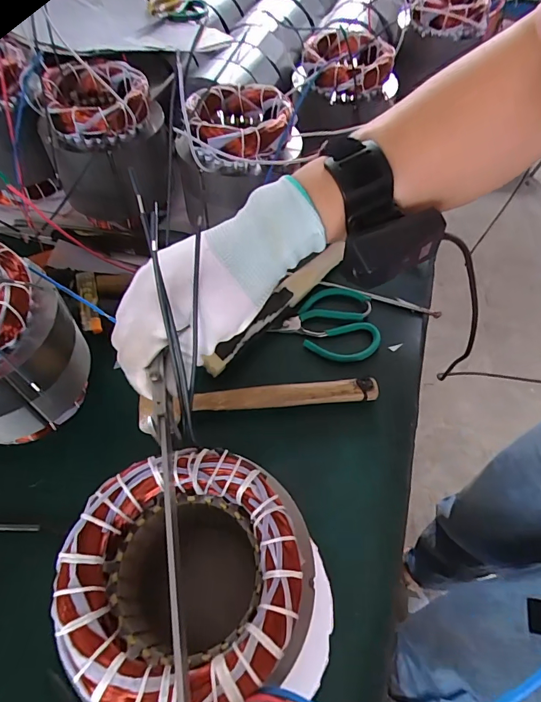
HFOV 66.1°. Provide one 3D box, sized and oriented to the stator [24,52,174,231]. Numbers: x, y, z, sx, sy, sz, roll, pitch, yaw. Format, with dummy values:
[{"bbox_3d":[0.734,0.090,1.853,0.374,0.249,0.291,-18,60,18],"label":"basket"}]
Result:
[{"bbox_3d":[-0.219,-0.276,0.572,0.145,0.167,0.137,-18,61,-13],"label":"stator"}]

